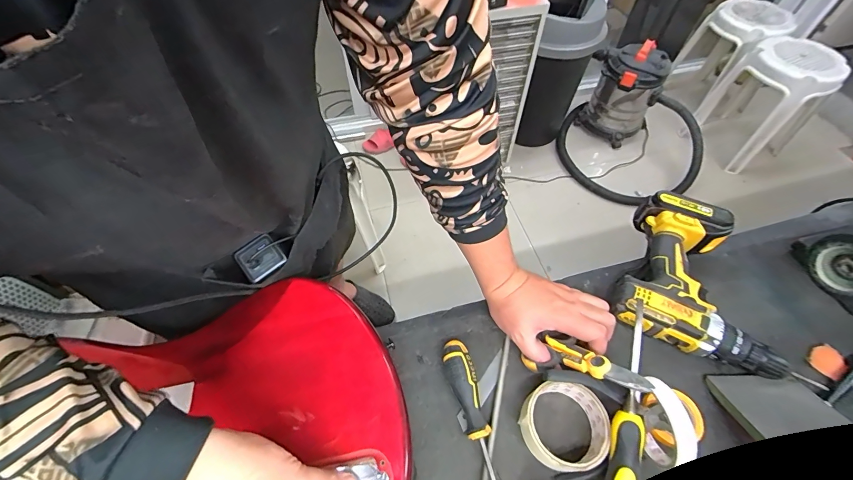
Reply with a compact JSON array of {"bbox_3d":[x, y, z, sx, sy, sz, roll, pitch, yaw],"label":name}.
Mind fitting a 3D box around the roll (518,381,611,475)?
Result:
[{"bbox_3d":[0.150,0.204,0.398,0.085,0.036,0.086,0,56,0],"label":"roll"}]

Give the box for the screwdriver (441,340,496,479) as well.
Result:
[{"bbox_3d":[0.060,0.209,0.397,0.030,0.032,0.197,-15,58,-10],"label":"screwdriver"}]

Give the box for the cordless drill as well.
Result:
[{"bbox_3d":[0.375,0.055,0.477,0.226,0.070,0.203,19,58,12],"label":"cordless drill"}]

